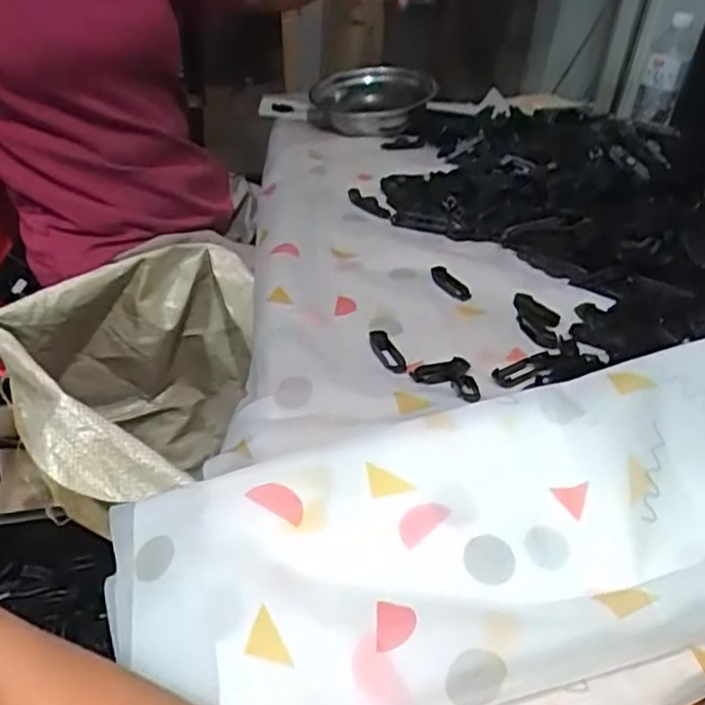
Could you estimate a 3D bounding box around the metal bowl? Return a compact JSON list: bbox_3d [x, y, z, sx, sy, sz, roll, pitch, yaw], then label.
[{"bbox_3d":[0.031,-0.410,1.102,0.187,0.074,0.187,2,36,-2],"label":"metal bowl"}]

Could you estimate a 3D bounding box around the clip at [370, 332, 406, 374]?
[{"bbox_3d":[0.032,-0.002,0.611,0.020,0.007,0.056,-11,38,-20],"label":"clip"}]

